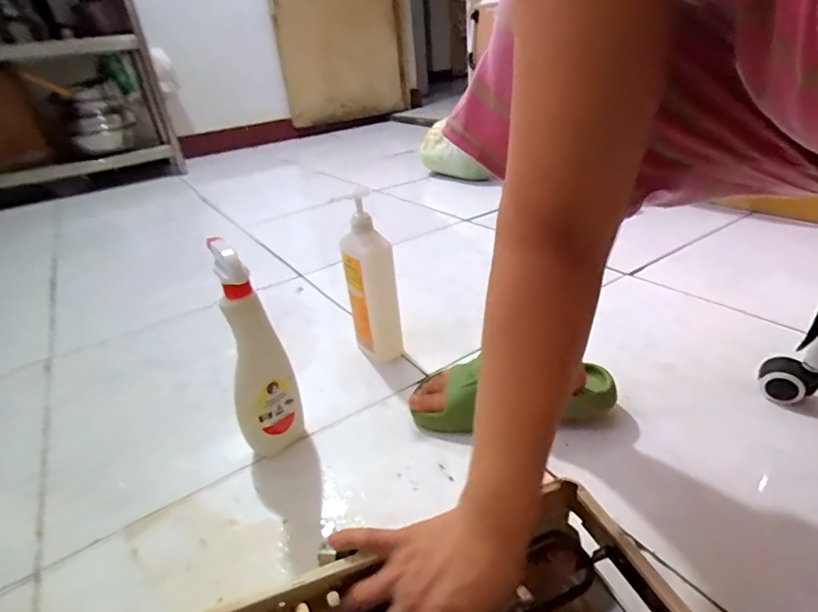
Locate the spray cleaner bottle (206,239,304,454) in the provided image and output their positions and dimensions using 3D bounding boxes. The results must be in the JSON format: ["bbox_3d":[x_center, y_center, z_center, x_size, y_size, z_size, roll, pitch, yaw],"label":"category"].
[{"bbox_3d":[-0.174,0.065,0.528,0.055,0.264,0.064,-2,29,9],"label":"spray cleaner bottle"}]

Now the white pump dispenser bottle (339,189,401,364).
[{"bbox_3d":[-0.057,-0.026,0.686,0.072,0.234,0.077,-11,29,-8],"label":"white pump dispenser bottle"}]

